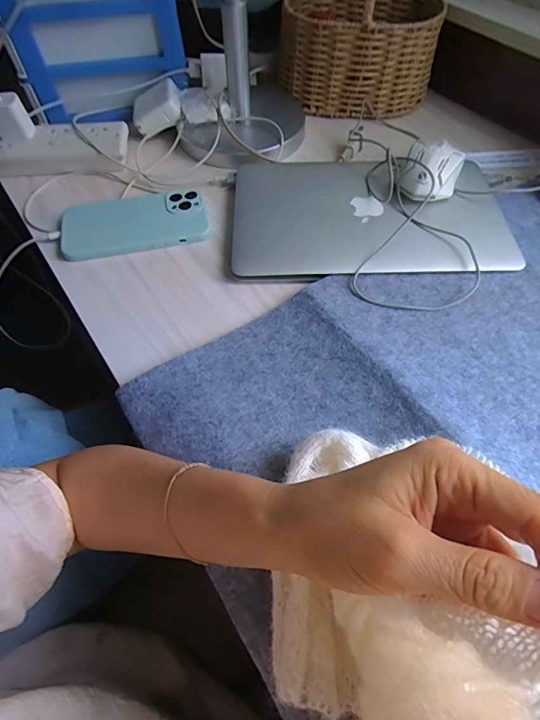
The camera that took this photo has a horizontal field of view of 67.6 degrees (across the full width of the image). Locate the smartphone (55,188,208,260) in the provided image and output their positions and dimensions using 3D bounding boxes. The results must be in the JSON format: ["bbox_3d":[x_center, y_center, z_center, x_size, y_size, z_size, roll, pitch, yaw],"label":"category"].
[{"bbox_3d":[-0.156,-0.160,0.467,0.164,0.014,0.088,-14,59,-7],"label":"smartphone"}]

